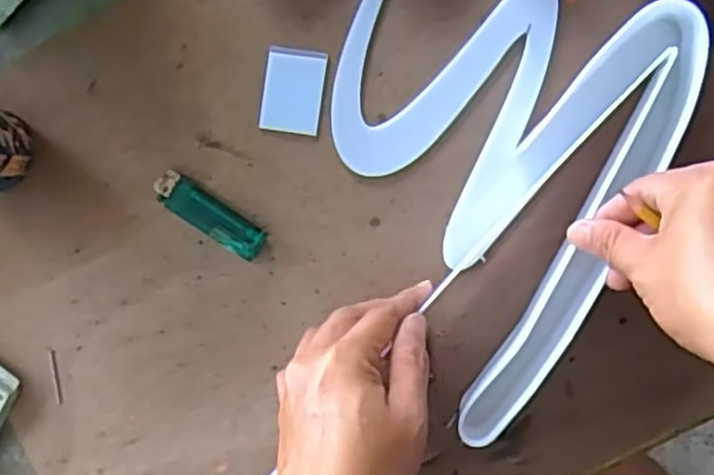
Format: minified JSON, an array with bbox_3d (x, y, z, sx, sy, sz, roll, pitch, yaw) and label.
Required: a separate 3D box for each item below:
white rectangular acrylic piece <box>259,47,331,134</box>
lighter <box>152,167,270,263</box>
[{"bbox_3d":[-0.042,-0.096,0.481,0.040,0.004,0.054,9,94,4],"label":"white rectangular acrylic piece"},{"bbox_3d":[-0.097,-0.014,0.487,0.079,0.015,0.024,35,96,2],"label":"lighter"}]

